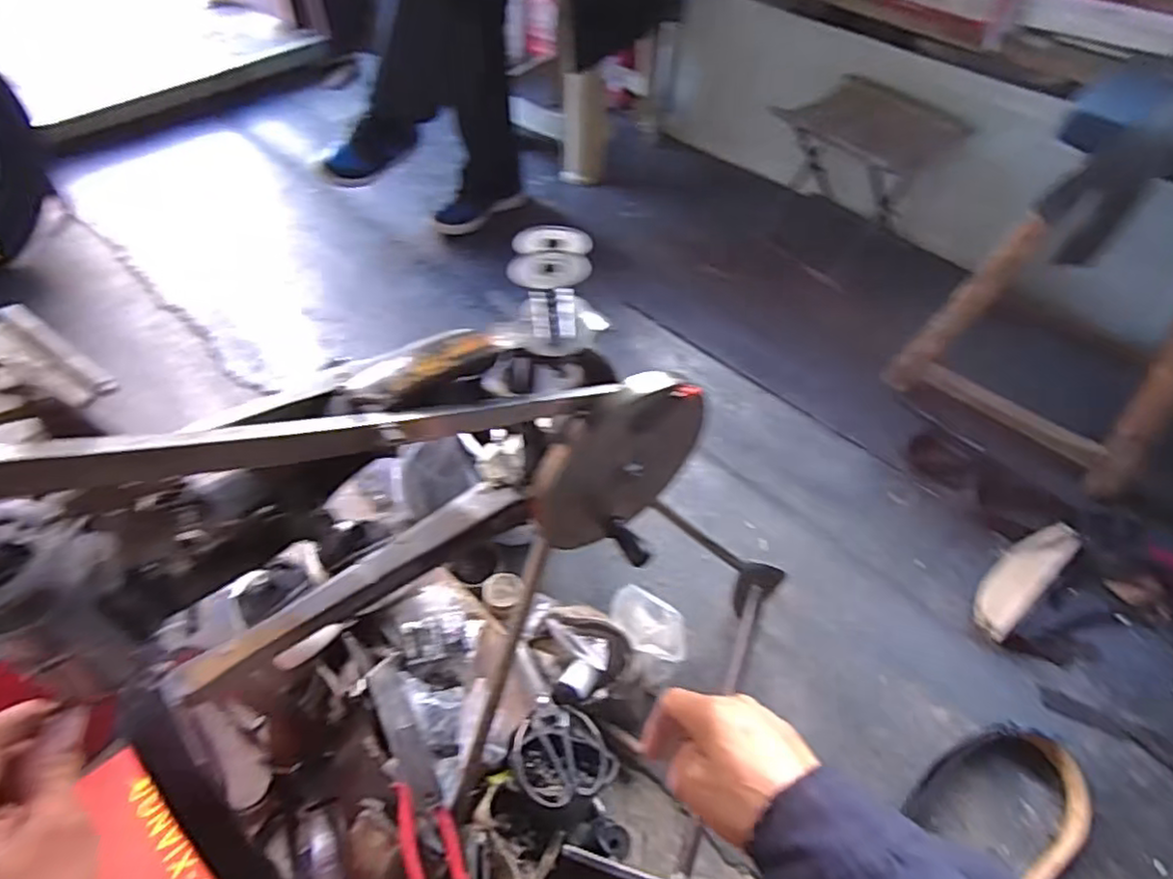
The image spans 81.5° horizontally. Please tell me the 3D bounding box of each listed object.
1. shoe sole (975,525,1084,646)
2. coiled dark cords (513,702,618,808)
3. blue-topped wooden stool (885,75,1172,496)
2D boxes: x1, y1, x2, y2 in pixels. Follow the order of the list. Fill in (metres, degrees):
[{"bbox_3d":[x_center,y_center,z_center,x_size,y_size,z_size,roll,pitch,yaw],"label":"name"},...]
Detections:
[{"bbox_3d":[0.627,0.194,0.976,0.223,0.035,0.067,-33,59,-25],"label":"shoe sole"},{"bbox_3d":[-0.031,0.340,0.734,0.096,0.026,0.103,1,51,-1],"label":"coiled dark cords"},{"bbox_3d":[0.783,-0.243,1.027,0.372,0.497,0.279,33,57,22],"label":"blue-topped wooden stool"}]

